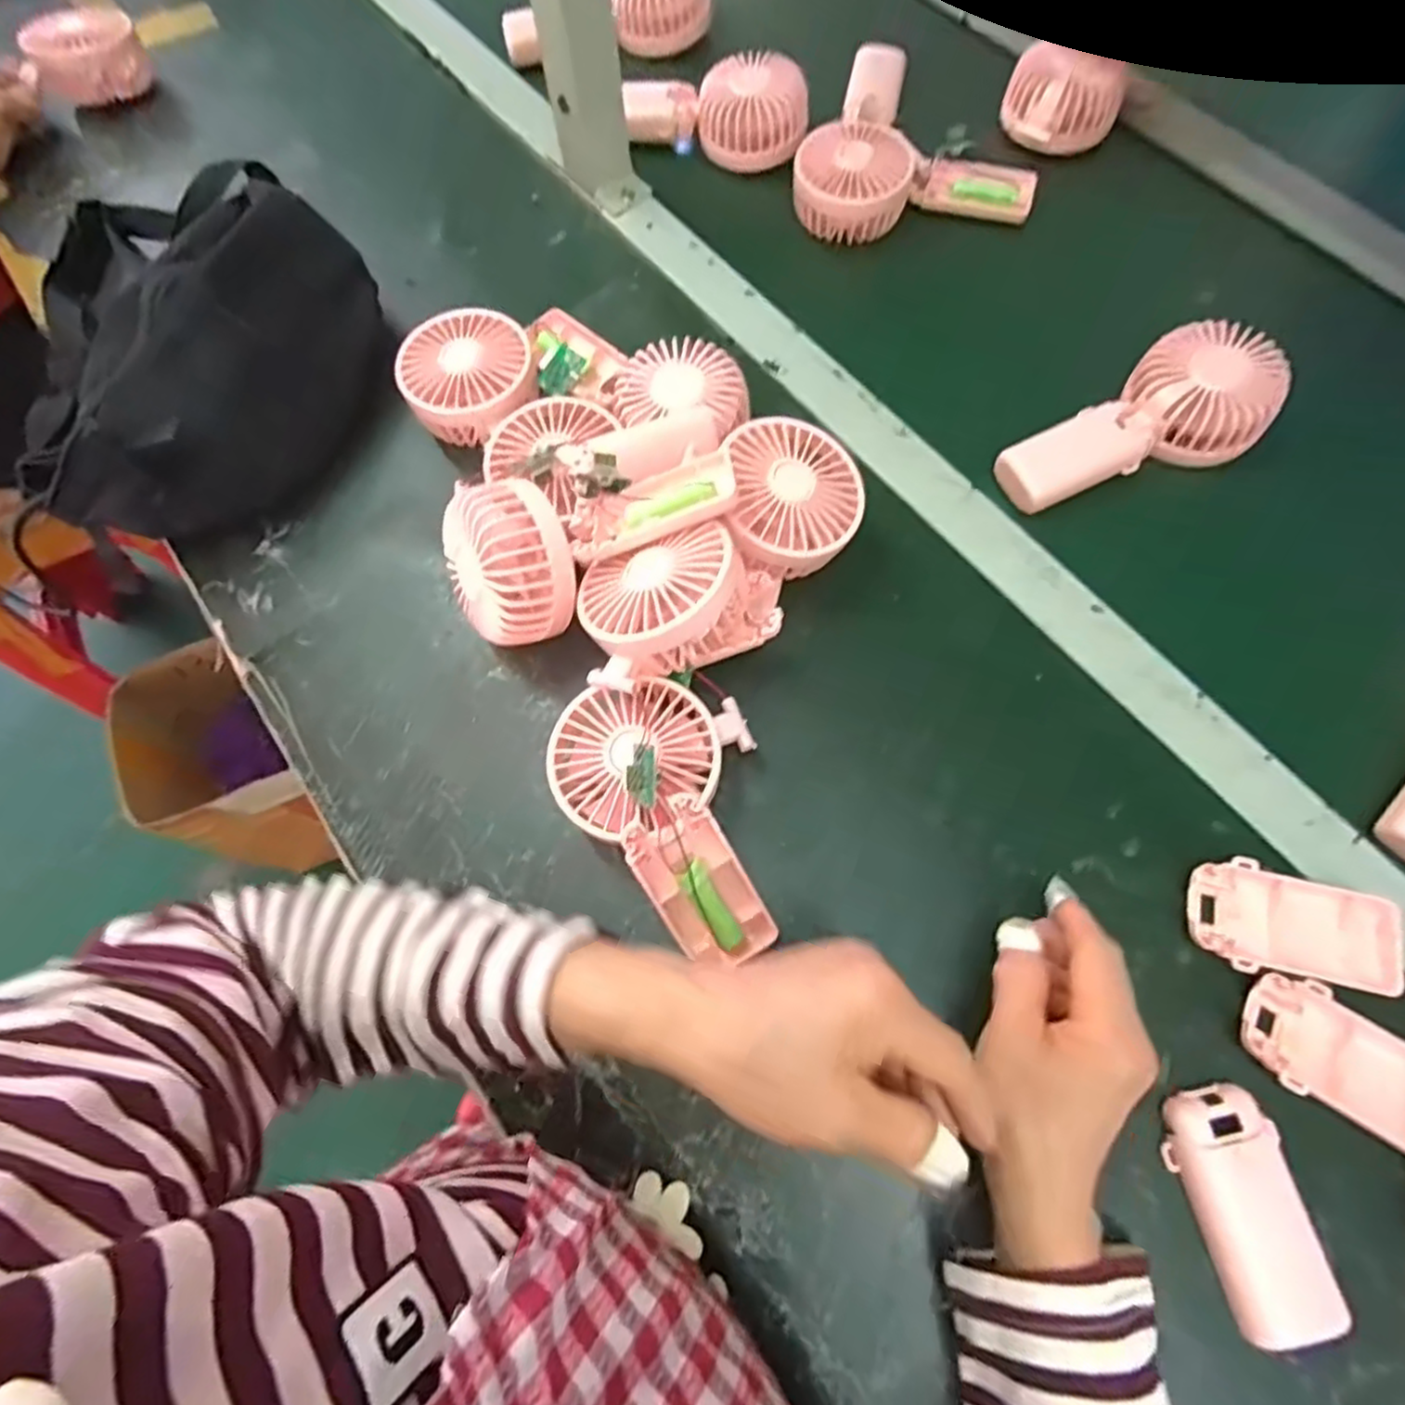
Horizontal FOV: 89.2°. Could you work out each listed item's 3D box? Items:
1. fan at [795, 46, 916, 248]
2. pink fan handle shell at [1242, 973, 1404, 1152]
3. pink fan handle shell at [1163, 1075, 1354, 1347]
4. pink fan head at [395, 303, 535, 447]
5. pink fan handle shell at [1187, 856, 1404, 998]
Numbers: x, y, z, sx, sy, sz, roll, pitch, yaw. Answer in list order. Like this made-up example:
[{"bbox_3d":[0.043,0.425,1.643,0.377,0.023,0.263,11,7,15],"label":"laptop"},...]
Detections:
[{"bbox_3d":[0.130,-0.467,0.574,0.087,0.046,0.210,10,70,5],"label":"fan"},{"bbox_3d":[0.309,0.171,0.335,0.095,0.011,0.049,28,73,11],"label":"pink fan handle shell"},{"bbox_3d":[0.247,0.230,0.323,0.046,0.016,0.099,-11,70,-3],"label":"pink fan handle shell"},{"bbox_3d":[-0.157,-0.218,0.487,0.085,0.047,0.089,-30,71,-9],"label":"pink fan head"},{"bbox_3d":[0.297,0.114,0.361,0.097,0.015,0.052,15,71,7],"label":"pink fan handle shell"}]

